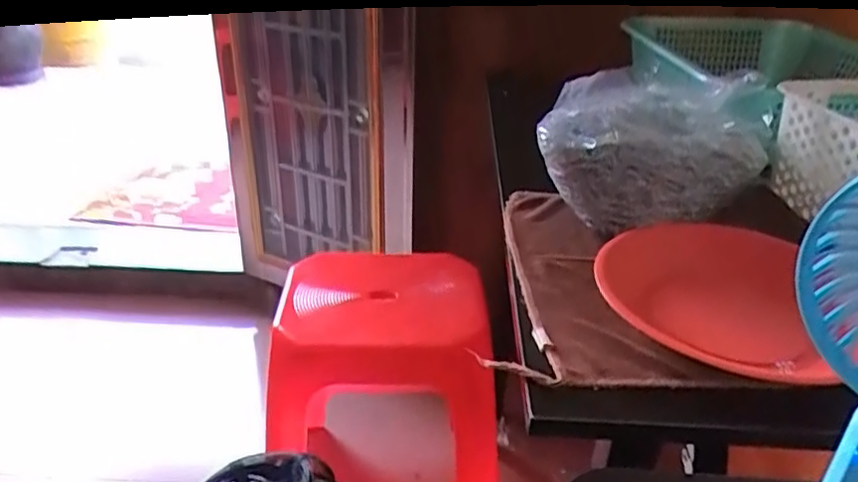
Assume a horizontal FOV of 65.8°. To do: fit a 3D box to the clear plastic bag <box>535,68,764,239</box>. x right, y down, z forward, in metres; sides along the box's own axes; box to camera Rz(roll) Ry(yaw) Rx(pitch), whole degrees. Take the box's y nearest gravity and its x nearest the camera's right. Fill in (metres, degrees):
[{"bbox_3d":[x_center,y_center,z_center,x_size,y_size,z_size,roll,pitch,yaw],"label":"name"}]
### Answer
[{"bbox_3d":[0.213,-0.085,0.616,0.204,0.124,0.136,-23,37,-37],"label":"clear plastic bag"}]

